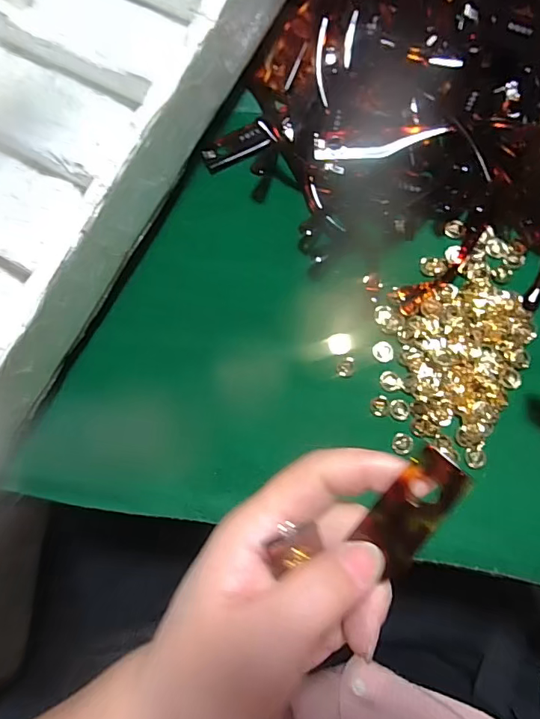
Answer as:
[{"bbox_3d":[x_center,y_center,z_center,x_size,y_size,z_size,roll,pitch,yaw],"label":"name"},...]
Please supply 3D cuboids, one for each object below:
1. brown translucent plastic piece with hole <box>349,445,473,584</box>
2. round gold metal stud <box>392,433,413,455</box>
[{"bbox_3d":[0.050,0.053,0.161,0.019,0.007,0.045,33,96,8],"label":"brown translucent plastic piece with hole"},{"bbox_3d":[0.080,0.051,0.277,0.011,0.005,0.013,21,84,7],"label":"round gold metal stud"}]

